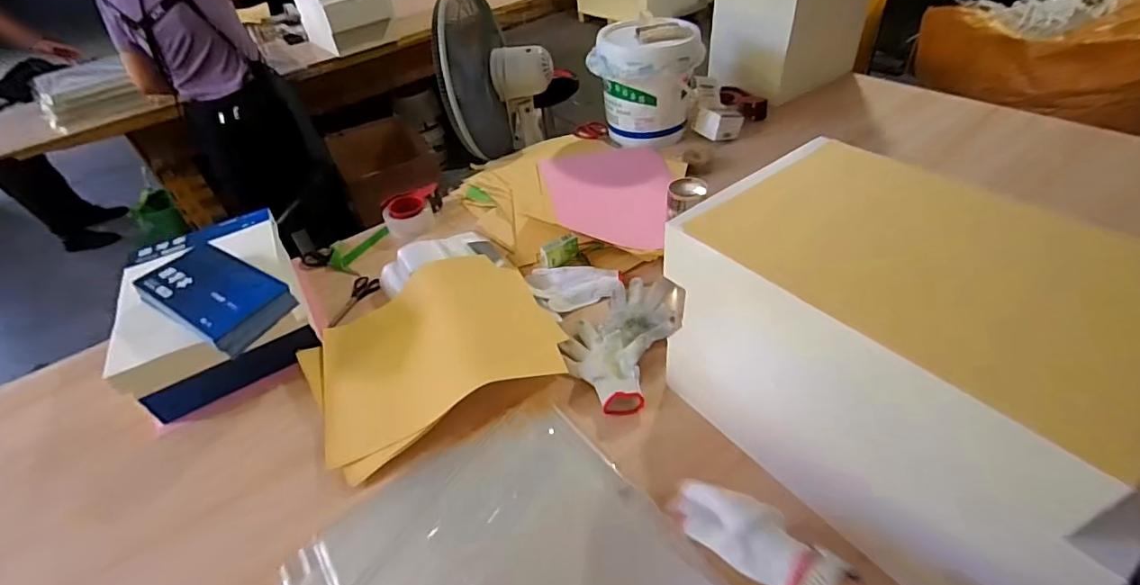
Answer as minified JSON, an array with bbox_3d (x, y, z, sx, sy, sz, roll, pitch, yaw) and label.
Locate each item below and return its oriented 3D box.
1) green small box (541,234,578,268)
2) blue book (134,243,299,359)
[{"bbox_3d":[-0.020,-0.081,0.985,0.075,0.044,0.024,-26,47,-21],"label":"green small box"},{"bbox_3d":[-0.576,0.002,0.812,0.262,0.052,0.133,20,48,27],"label":"blue book"}]

